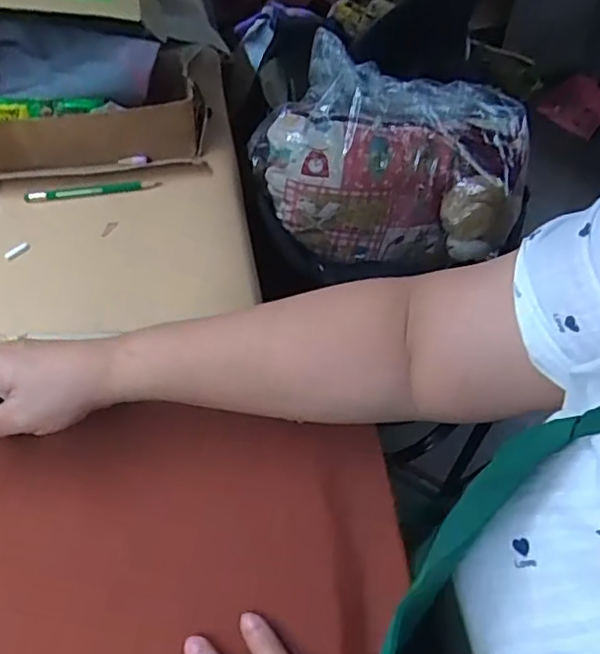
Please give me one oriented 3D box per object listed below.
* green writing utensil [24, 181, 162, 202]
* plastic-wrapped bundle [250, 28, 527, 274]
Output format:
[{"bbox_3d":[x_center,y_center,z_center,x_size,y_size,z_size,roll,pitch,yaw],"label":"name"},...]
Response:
[{"bbox_3d":[-0.188,-0.125,0.573,0.117,0.007,0.007,-10,56,-11],"label":"green writing utensil"},{"bbox_3d":[0.094,-0.181,0.659,0.273,0.152,0.175,8,52,0],"label":"plastic-wrapped bundle"}]

